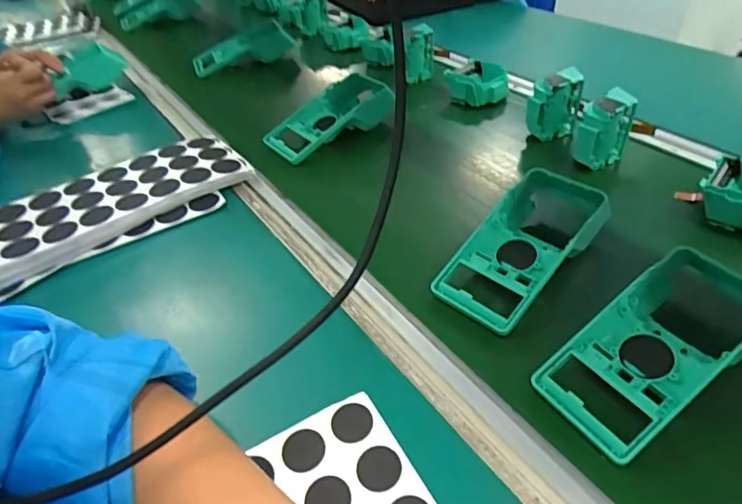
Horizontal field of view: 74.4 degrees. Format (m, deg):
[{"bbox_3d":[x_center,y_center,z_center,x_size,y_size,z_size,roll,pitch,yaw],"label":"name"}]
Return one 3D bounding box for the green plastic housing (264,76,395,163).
[{"bbox_3d":[-0.062,-0.185,0.671,0.090,0.059,0.171,31,53,34],"label":"green plastic housing"}]

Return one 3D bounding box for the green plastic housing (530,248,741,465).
[{"bbox_3d":[0.216,0.065,0.360,0.187,0.050,0.081,-25,45,-22],"label":"green plastic housing"}]

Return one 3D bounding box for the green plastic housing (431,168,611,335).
[{"bbox_3d":[0.140,-0.009,0.450,0.175,0.053,0.086,-35,49,-30],"label":"green plastic housing"}]

